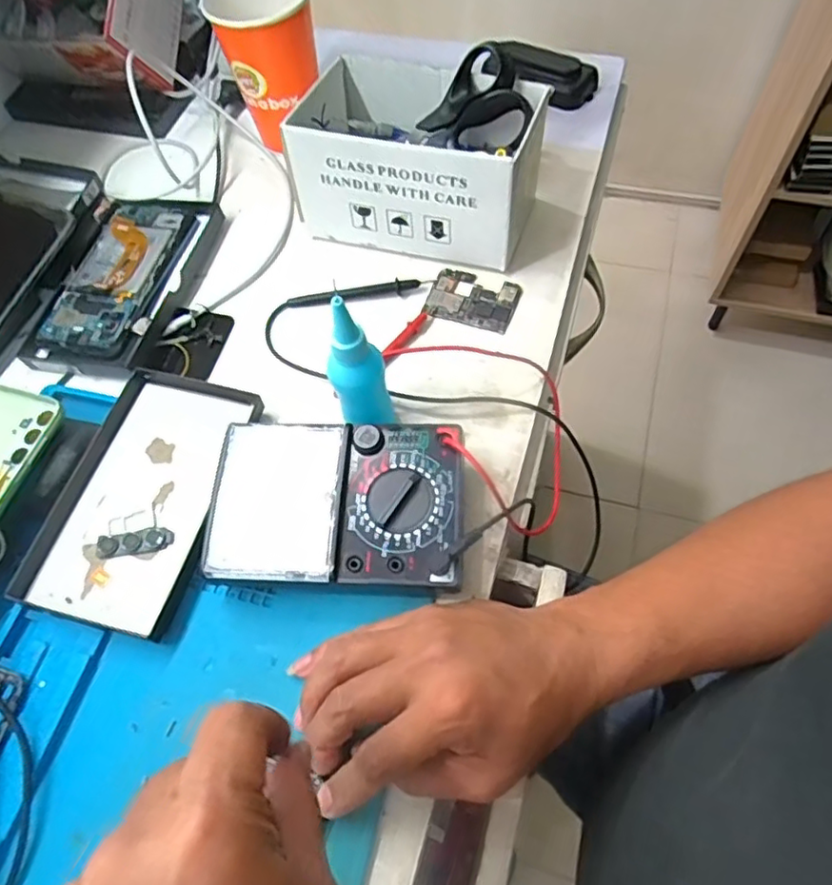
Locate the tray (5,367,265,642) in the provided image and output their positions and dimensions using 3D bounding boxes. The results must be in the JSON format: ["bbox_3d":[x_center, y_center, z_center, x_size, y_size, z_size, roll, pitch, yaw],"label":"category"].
[{"bbox_3d":[-0.179,0.032,0.410,0.104,0.013,0.170,10,63,8],"label":"tray"}]

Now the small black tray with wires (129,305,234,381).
[{"bbox_3d":[-0.179,-0.079,0.487,0.056,0.011,0.068,14,60,-2],"label":"small black tray with wires"}]

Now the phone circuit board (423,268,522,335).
[{"bbox_3d":[0.044,-0.112,0.482,0.067,0.004,0.049,18,64,14],"label":"phone circuit board"}]

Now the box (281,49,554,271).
[{"bbox_3d":[0.002,-0.222,0.489,0.178,0.094,0.109,17,64,14],"label":"box"}]

